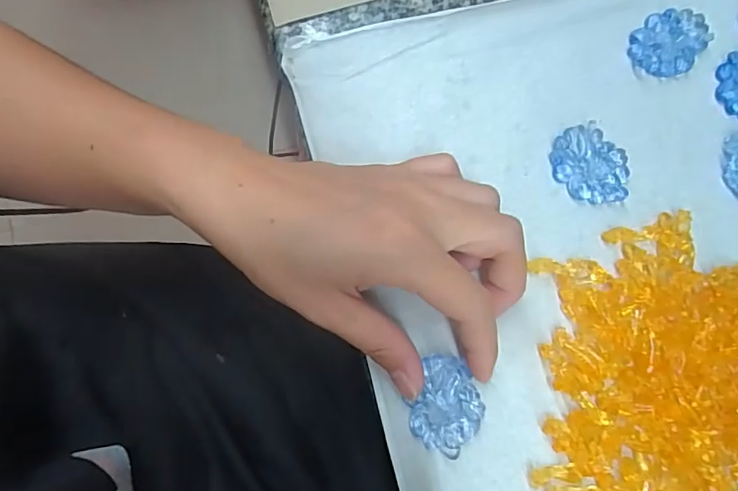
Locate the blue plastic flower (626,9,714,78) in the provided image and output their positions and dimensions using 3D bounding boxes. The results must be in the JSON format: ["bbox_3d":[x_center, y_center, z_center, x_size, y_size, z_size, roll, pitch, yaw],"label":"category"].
[{"bbox_3d":[0.142,-0.096,0.238,0.034,0.004,0.034,-1,86,7],"label":"blue plastic flower"}]

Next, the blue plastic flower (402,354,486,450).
[{"bbox_3d":[0.031,0.064,0.205,0.029,0.007,0.035,-8,77,0],"label":"blue plastic flower"}]

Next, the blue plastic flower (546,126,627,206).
[{"bbox_3d":[0.101,-0.036,0.226,0.028,0.006,0.038,-44,80,-8],"label":"blue plastic flower"}]

